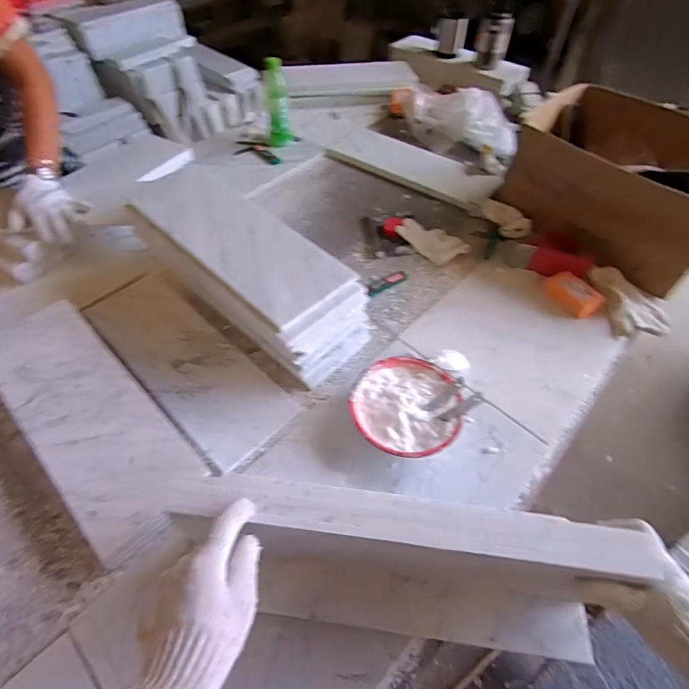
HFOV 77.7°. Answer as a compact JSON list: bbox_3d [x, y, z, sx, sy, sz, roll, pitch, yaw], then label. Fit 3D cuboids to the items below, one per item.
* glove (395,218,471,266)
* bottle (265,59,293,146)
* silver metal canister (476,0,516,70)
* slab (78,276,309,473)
[{"bbox_3d":[0.187,-0.232,0.940,0.067,0.026,0.157,-32,60,-20],"label":"glove"},{"bbox_3d":[-0.184,-0.646,1.161,0.067,0.205,0.054,-6,54,-3],"label":"bottle"},{"bbox_3d":[0.506,-1.050,1.421,0.105,0.204,0.096,14,55,11],"label":"silver metal canister"},{"bbox_3d":[-0.281,0.014,0.754,0.450,0.014,0.159,38,63,25],"label":"slab"}]

